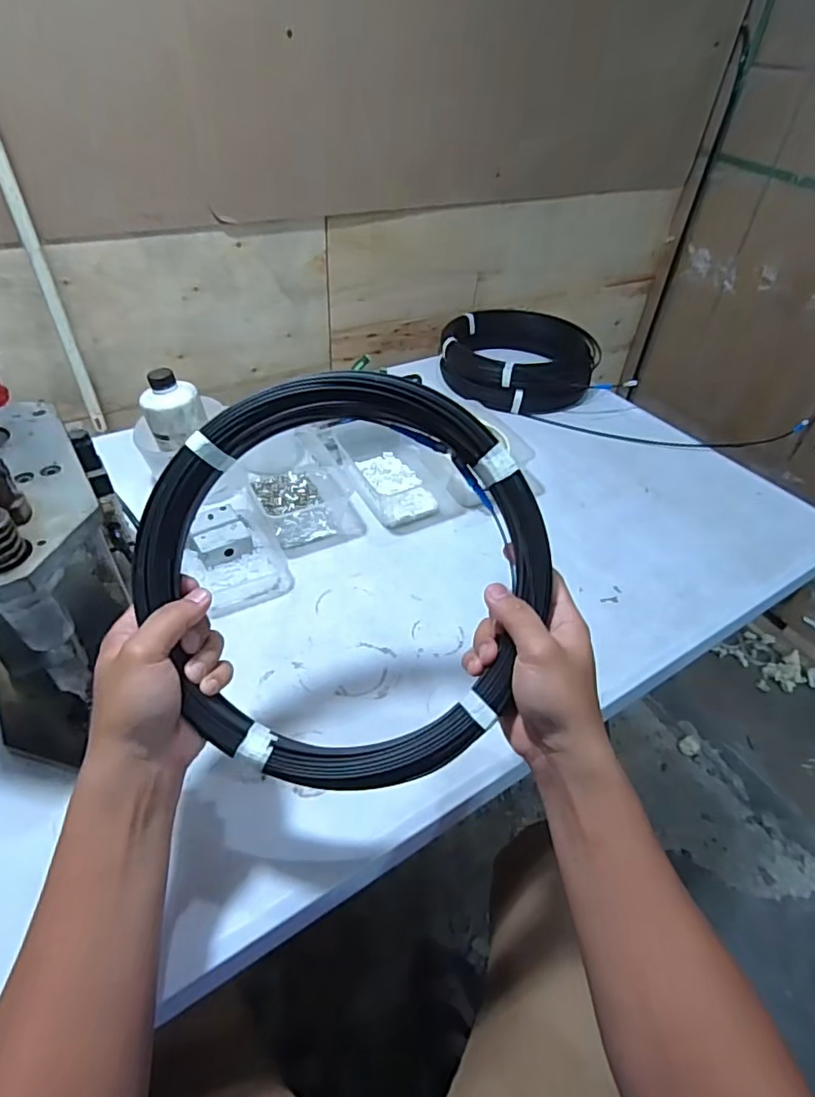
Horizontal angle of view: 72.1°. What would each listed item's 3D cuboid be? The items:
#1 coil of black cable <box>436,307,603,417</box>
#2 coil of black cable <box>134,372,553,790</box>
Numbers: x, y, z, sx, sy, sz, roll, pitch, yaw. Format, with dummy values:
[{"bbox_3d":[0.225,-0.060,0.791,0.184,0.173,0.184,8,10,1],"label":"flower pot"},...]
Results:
[{"bbox_3d":[0.204,-0.350,1.035,0.277,0.103,0.242,10,43,6],"label":"coil of black cable"},{"bbox_3d":[-0.043,0.016,0.386,0.268,0.023,0.274,0,87,-5],"label":"coil of black cable"}]

